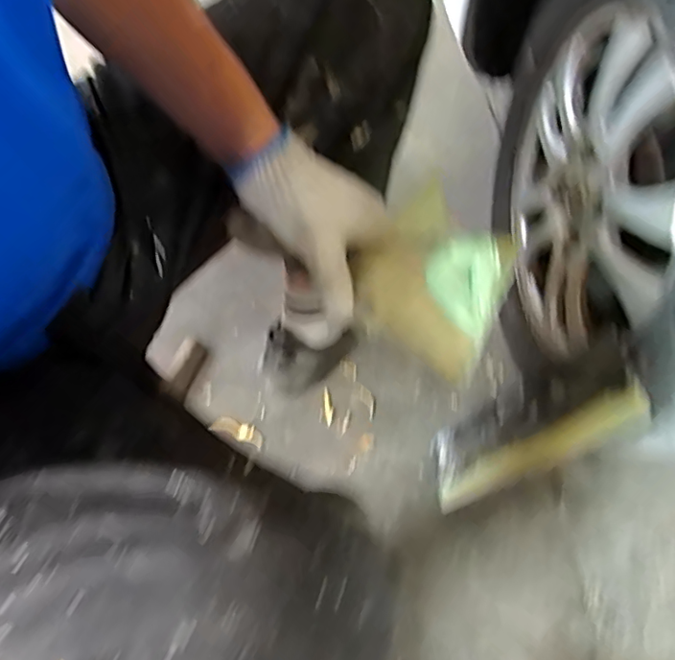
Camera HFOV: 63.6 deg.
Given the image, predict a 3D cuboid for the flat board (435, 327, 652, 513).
[{"bbox_3d":[0.206,0.114,0.619,0.026,0.309,0.093,3,58,-27],"label":"flat board"}]

